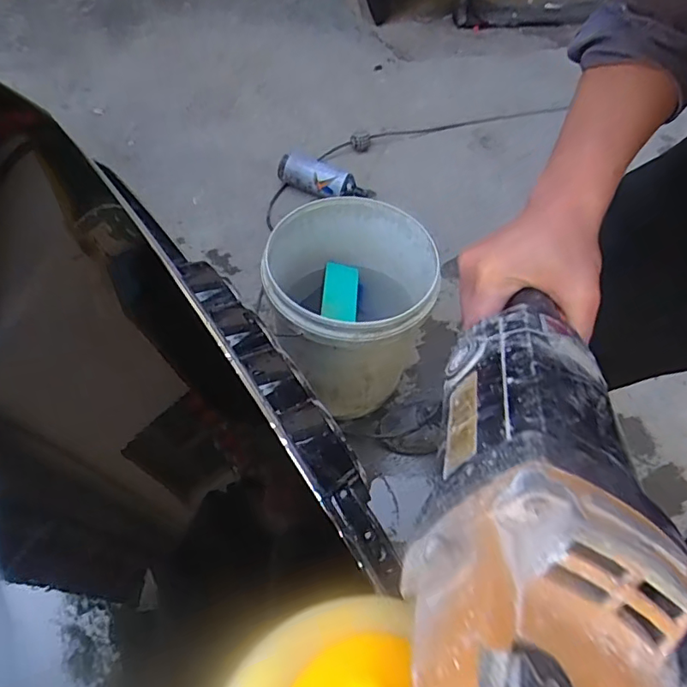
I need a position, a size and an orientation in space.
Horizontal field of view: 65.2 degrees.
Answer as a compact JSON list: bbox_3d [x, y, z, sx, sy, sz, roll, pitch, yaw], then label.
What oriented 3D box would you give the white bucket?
[{"bbox_3d":[0.007,-0.046,1.126,0.314,0.363,0.337,1,54,-1],"label":"white bucket"}]

